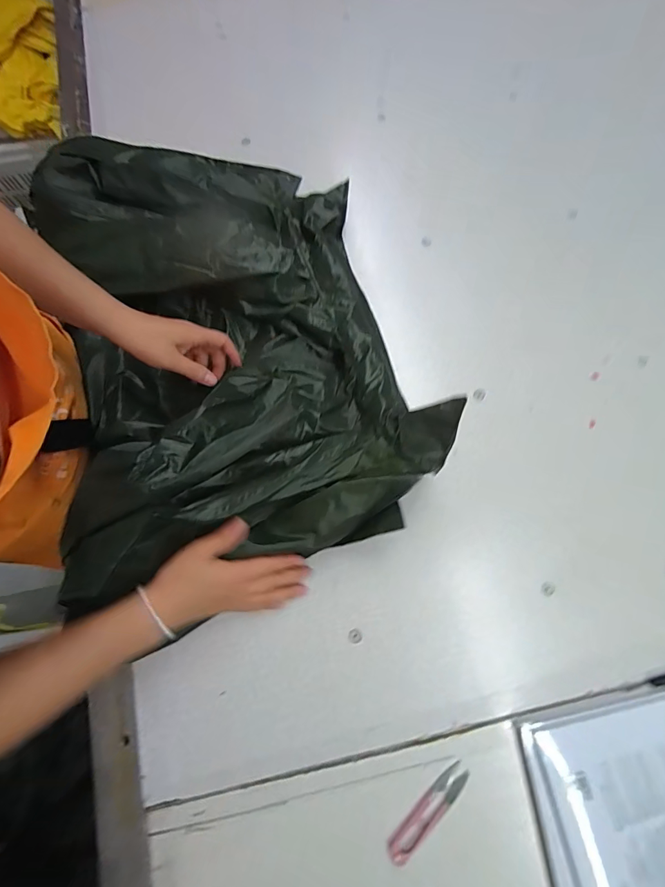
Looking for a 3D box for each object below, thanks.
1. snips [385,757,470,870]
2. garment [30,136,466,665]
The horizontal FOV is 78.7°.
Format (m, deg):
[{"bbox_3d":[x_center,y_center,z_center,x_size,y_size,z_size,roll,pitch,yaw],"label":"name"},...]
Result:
[{"bbox_3d":[0.095,0.363,0.398,0.103,0.009,0.026,-43,78,-10],"label":"snips"},{"bbox_3d":[-0.139,-0.141,0.501,0.407,0.099,0.572,-19,77,-5],"label":"garment"}]

